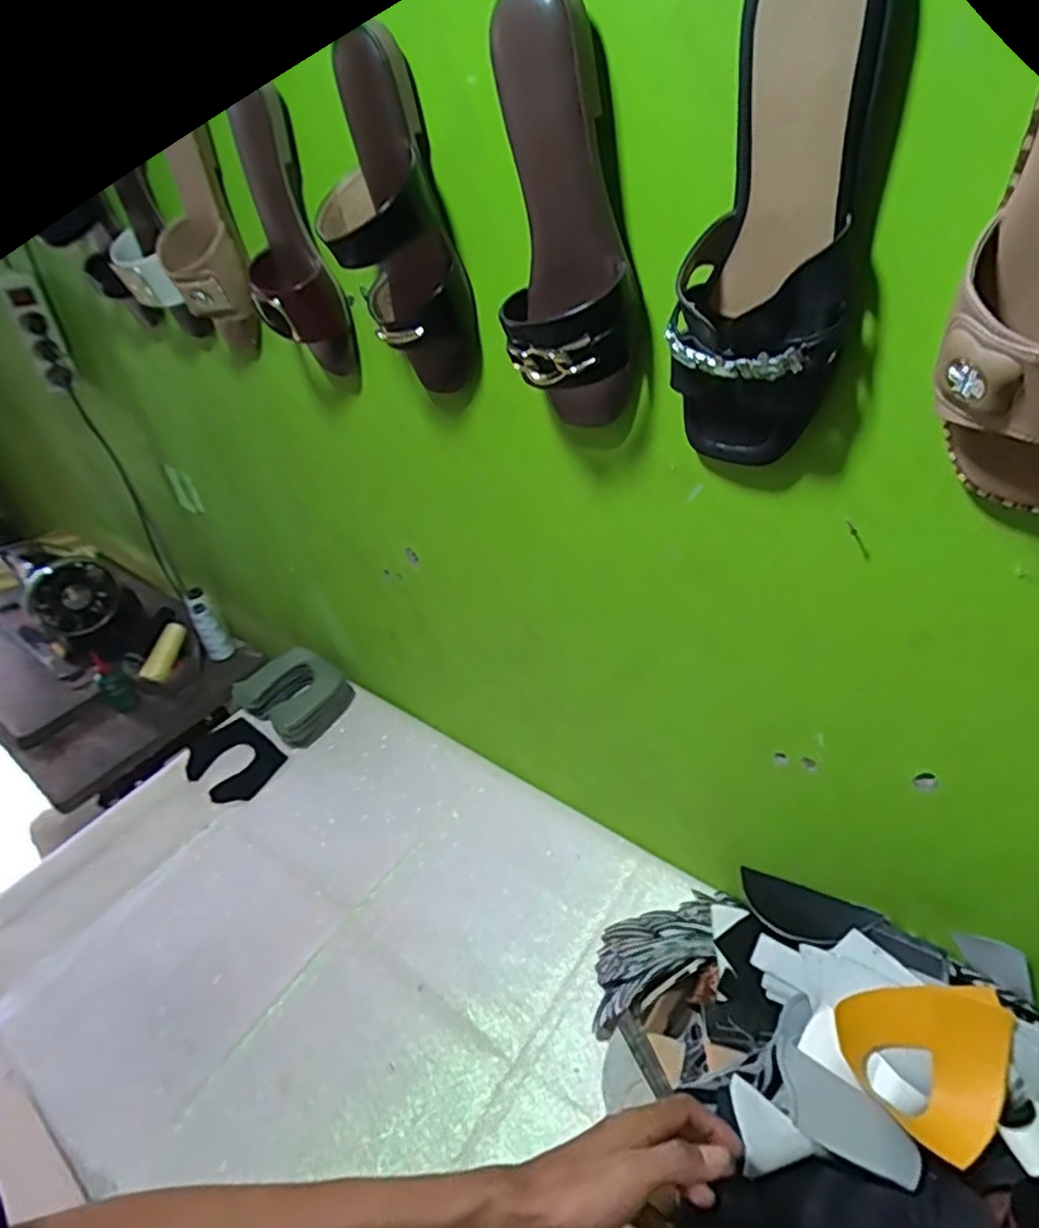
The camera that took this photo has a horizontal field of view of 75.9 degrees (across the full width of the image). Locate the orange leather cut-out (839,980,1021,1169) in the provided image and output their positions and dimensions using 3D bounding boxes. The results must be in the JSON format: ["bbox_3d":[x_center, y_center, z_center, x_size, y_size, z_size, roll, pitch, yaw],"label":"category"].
[{"bbox_3d":[0.300,0.329,0.484,0.111,0.022,0.101,-10,61,19],"label":"orange leather cut-out"}]

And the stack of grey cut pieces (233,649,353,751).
[{"bbox_3d":[-0.364,0.136,1.088,0.150,0.087,0.133,22,47,31],"label":"stack of grey cut pieces"}]

